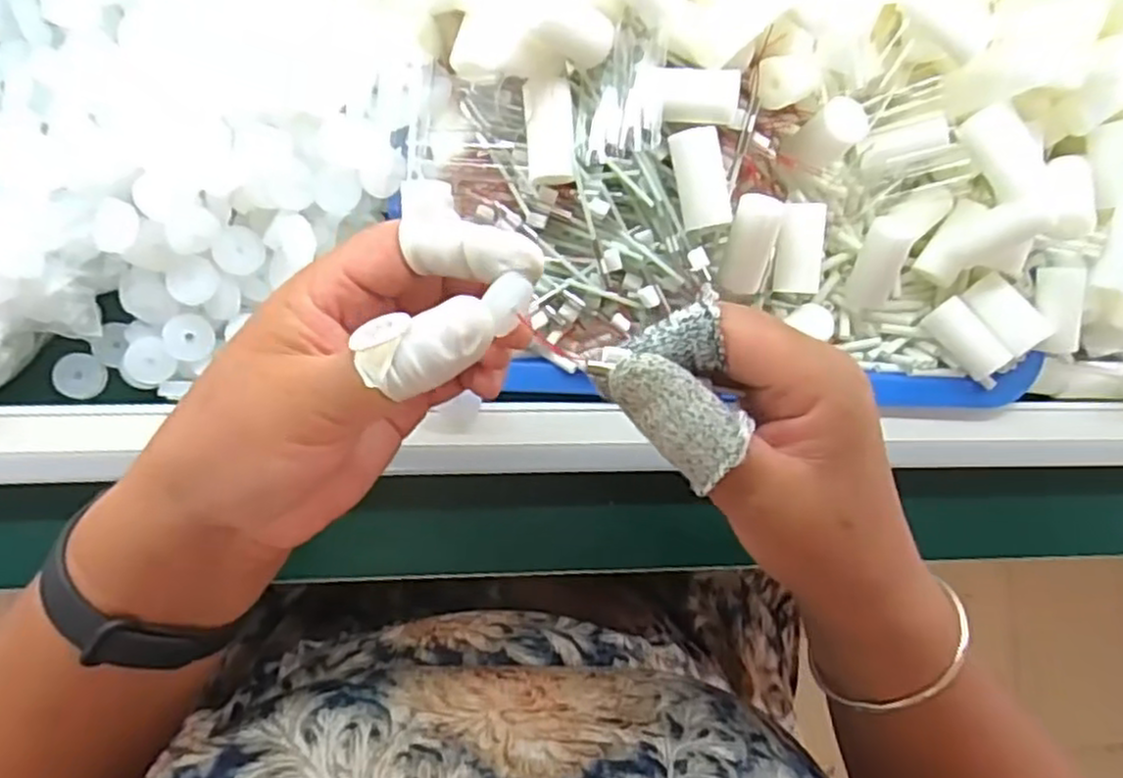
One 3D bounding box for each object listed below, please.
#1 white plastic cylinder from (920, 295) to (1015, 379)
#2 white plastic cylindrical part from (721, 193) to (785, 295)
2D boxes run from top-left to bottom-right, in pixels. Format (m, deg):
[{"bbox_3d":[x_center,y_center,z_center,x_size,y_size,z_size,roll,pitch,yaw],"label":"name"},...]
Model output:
[{"bbox_3d":[0.201,-0.026,0.361,0.040,0.019,0.021,50,122,9],"label":"white plastic cylinder"},{"bbox_3d":[0.086,-0.063,0.322,0.021,0.016,0.043,1,123,-9],"label":"white plastic cylindrical part"}]

